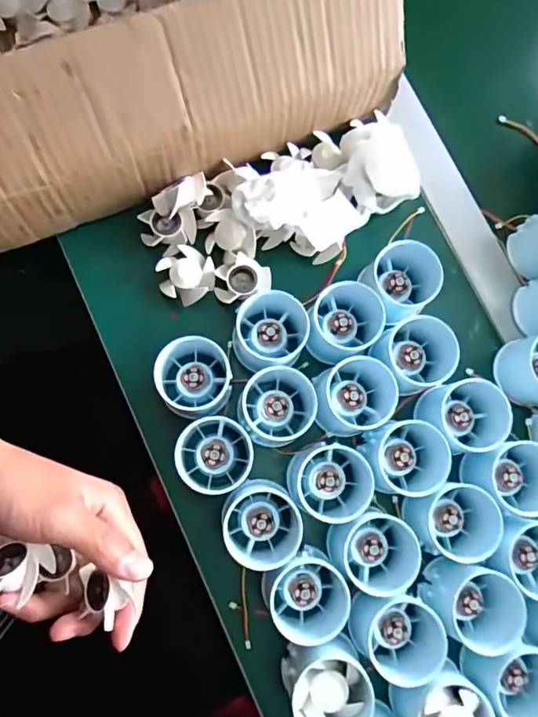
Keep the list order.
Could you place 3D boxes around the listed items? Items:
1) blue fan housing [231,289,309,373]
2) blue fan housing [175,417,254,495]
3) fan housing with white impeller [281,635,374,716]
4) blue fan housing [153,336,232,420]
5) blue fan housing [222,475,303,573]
[{"bbox_3d":[0.001,-0.022,0.385,0.056,0.040,0.050,-5,79,-7],"label":"blue fan housing"},{"bbox_3d":[-0.038,0.069,0.369,0.050,0.045,0.054,1,78,-6],"label":"blue fan housing"},{"bbox_3d":[0.036,0.212,0.338,0.054,0.046,0.057,-32,83,-11],"label":"fan housing with white impeller"},{"bbox_3d":[-0.054,0.014,0.375,0.050,0.049,0.054,1,78,-6],"label":"blue fan housing"},{"bbox_3d":[-0.006,0.115,0.360,0.056,0.047,0.055,1,78,-6],"label":"blue fan housing"}]

